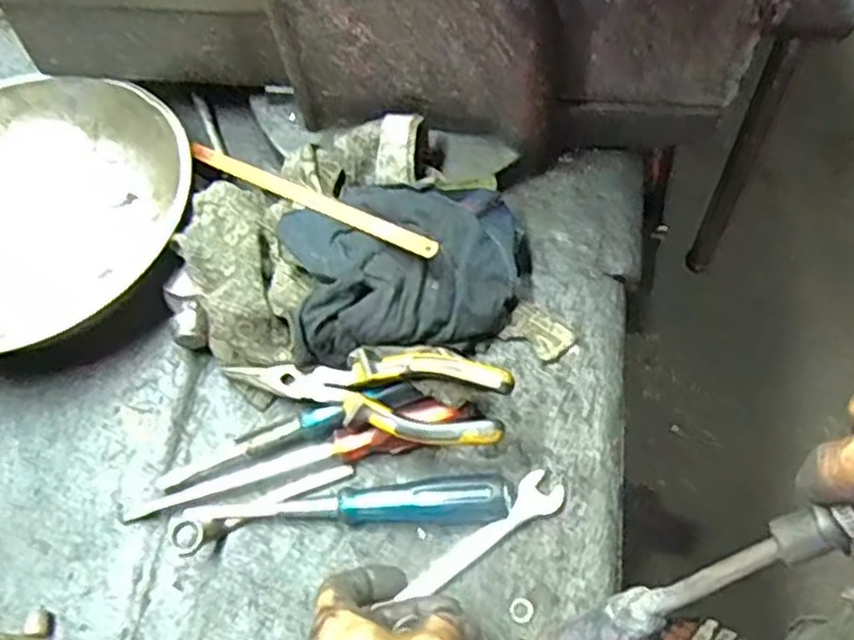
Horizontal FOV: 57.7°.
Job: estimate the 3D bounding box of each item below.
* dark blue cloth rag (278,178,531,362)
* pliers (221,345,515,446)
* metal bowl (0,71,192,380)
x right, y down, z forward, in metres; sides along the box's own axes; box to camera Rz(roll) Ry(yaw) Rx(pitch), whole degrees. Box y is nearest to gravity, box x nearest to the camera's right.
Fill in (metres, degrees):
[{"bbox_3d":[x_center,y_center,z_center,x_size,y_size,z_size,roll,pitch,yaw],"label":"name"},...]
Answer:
[{"bbox_3d":[-0.011,-0.035,0.524,0.156,0.065,0.113,-11,63,-1],"label":"dark blue cloth rag"},{"bbox_3d":[-0.037,0.039,0.485,0.181,0.018,0.060,5,65,21],"label":"pliers"},{"bbox_3d":[-0.296,-0.076,0.574,0.239,0.066,0.232,-2,63,4],"label":"metal bowl"}]

